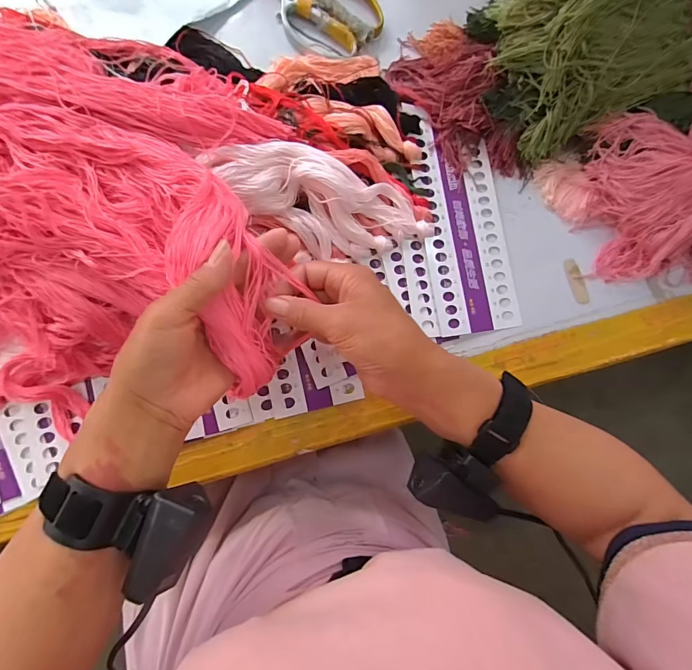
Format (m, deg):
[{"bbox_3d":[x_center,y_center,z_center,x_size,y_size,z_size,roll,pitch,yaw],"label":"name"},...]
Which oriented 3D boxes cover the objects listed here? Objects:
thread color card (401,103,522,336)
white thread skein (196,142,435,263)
[{"bbox_3d":[0.116,-0.119,0.387,0.084,0.005,0.233,-8,83,-8],"label":"thread color card"},{"bbox_3d":[-0.022,-0.117,0.350,0.201,0.045,0.082,16,82,-15],"label":"white thread skein"}]

